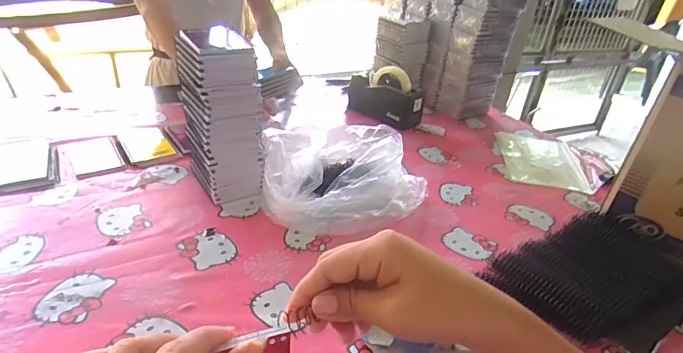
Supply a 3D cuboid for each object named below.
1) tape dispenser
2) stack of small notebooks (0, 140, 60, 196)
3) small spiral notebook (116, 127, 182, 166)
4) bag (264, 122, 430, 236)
[{"bbox_3d":[0.104,-0.202,1.113,0.215,0.135,0.078,27,36,33],"label":"tape dispenser"},{"bbox_3d":[-0.557,-0.021,0.762,0.097,0.013,0.177,-11,34,-28],"label":"stack of small notebooks"},{"bbox_3d":[-0.390,-0.063,0.866,0.094,0.017,0.132,-16,36,-34],"label":"small spiral notebook"},{"bbox_3d":[-0.002,-0.021,0.785,0.283,0.103,0.278,-3,31,-15],"label":"bag"}]

